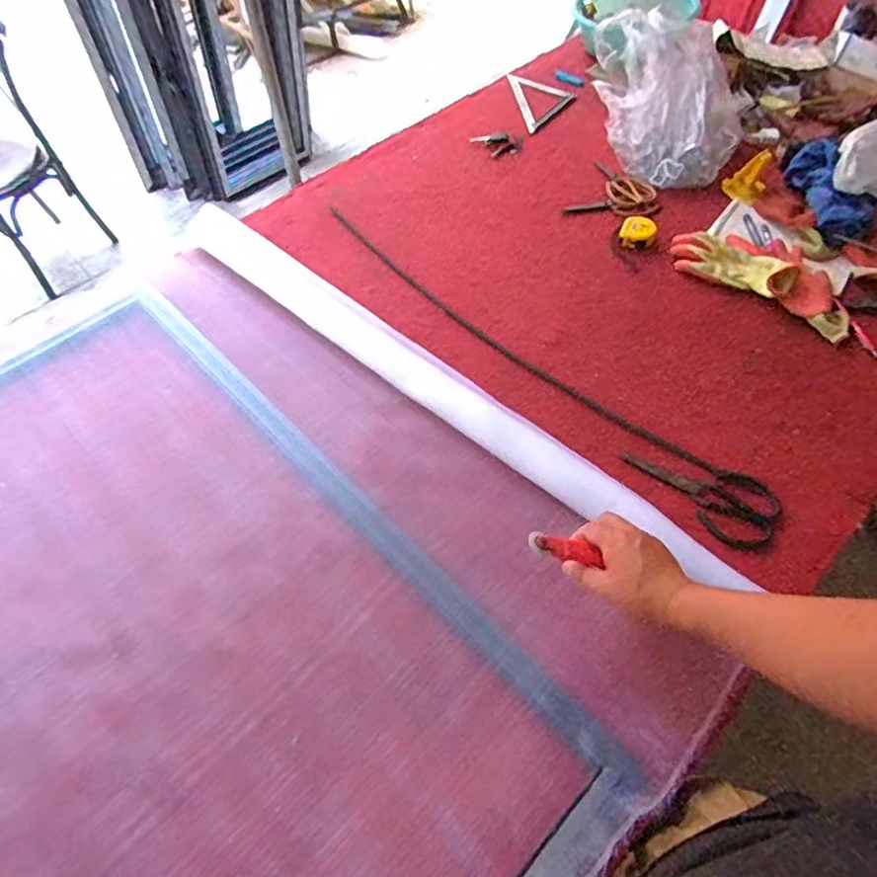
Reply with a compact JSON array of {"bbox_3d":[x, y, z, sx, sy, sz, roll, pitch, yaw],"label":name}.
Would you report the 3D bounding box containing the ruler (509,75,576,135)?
[{"bbox_3d":[0.271,-0.897,1.491,0.141,0.019,0.287,-10,58,1],"label":"ruler"}]

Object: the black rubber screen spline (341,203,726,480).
[{"bbox_3d":[0.080,-0.207,1.034,0.052,0.016,0.917,-39,64,-21],"label":"black rubber screen spline"}]

